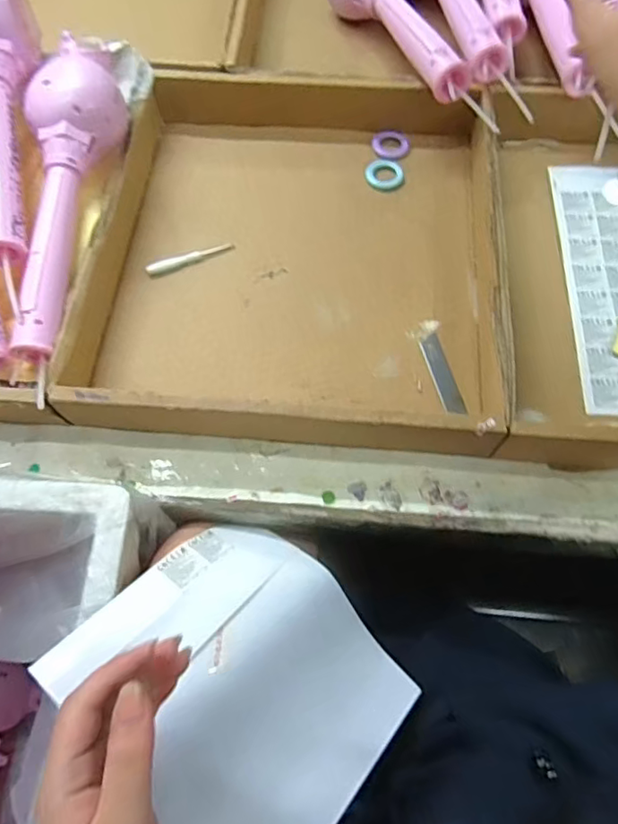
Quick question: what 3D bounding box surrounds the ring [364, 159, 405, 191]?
[{"bbox_3d":[0.077,-0.243,0.576,0.040,0.009,0.037,-1,67,1],"label":"ring"}]

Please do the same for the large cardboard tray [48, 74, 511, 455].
[{"bbox_3d":[-0.014,-0.153,0.516,0.357,0.065,0.368,4,67,3],"label":"large cardboard tray"}]

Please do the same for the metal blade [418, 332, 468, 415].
[{"bbox_3d":[0.115,-0.034,0.484,0.019,0.004,0.078,-14,67,-4],"label":"metal blade"}]

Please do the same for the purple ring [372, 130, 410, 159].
[{"bbox_3d":[0.087,-0.282,0.594,0.036,0.007,0.038,-1,67,1],"label":"purple ring"}]

